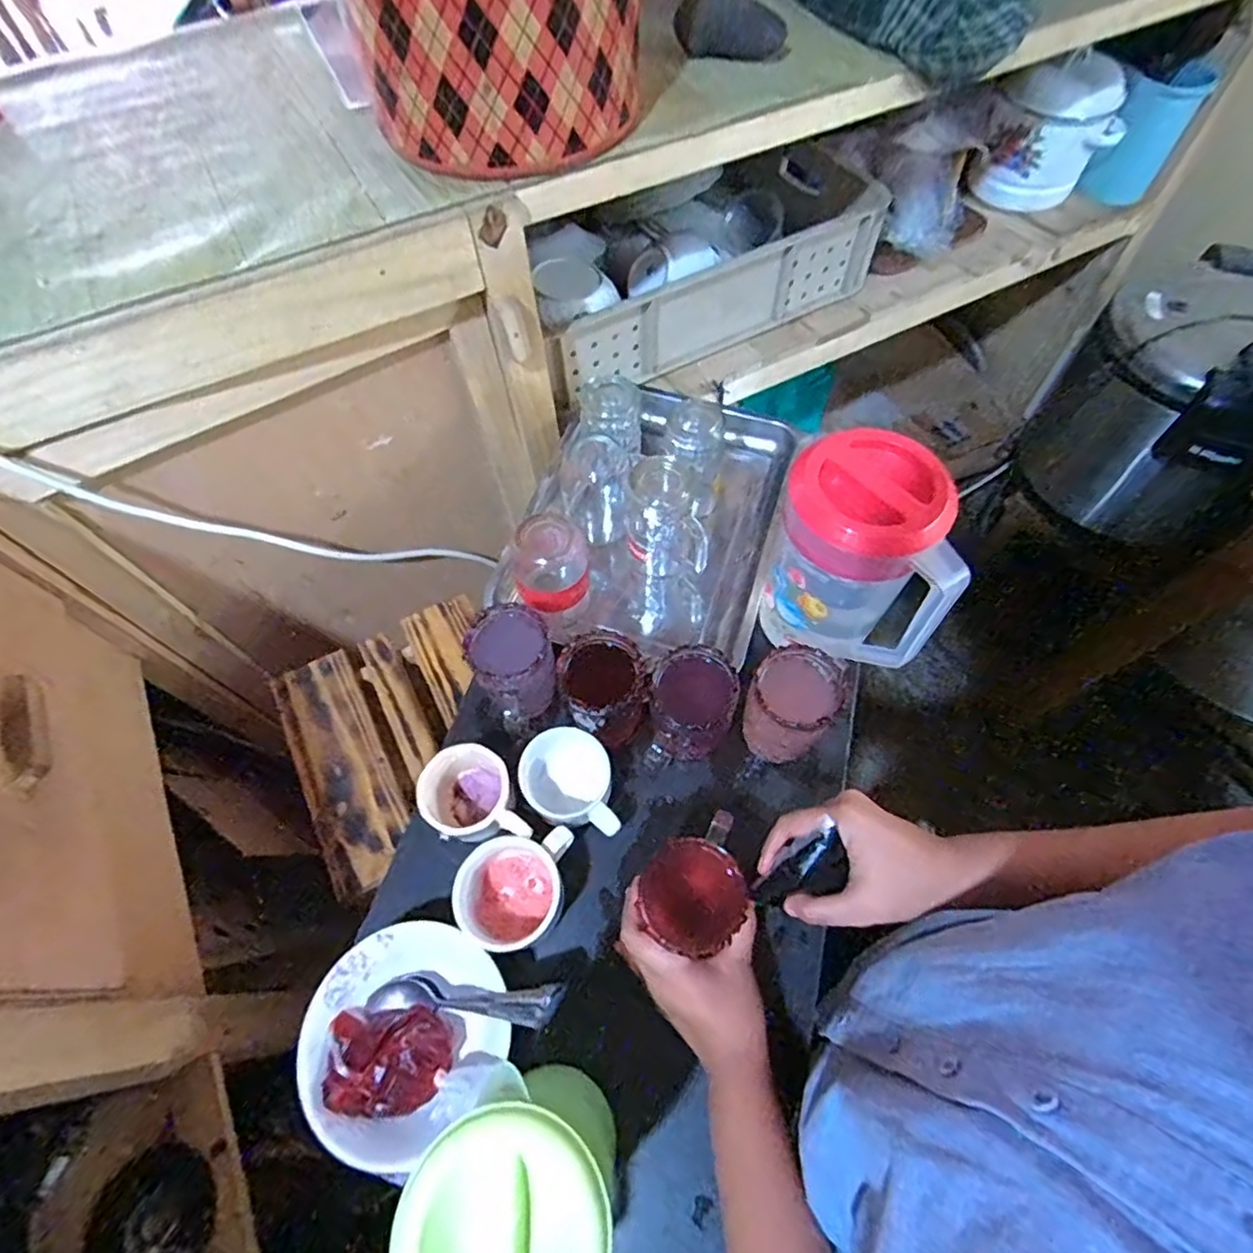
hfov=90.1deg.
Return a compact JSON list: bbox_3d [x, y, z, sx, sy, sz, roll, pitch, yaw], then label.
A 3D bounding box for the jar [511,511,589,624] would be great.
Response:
[{"bbox_3d":[-0.077,-0.055,0.662,0.071,0.124,0.066,0,62,1],"label":"jar"}]

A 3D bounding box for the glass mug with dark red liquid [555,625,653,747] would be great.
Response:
[{"bbox_3d":[-0.021,0.065,0.591,0.073,0.121,0.074,0,62,1],"label":"glass mug with dark red liquid"}]

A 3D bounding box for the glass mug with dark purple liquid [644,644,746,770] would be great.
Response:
[{"bbox_3d":[0.063,0.079,0.585,0.083,0.124,0.073,6,62,4],"label":"glass mug with dark purple liquid"}]

